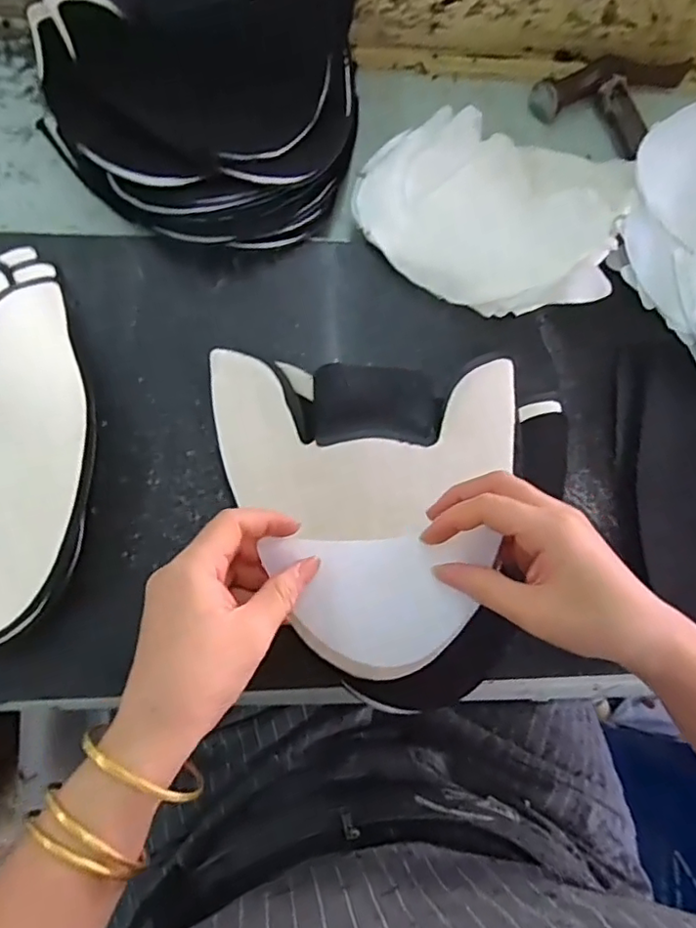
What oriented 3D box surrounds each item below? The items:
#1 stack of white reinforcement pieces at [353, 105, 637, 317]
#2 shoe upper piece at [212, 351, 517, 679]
[{"bbox_3d":[0.104,-0.193,0.420,0.185,0.032,0.172,21,75,0],"label":"stack of white reinforcement pieces"},{"bbox_3d":[0.012,0.022,0.356,0.191,0.026,0.191,2,72,-2],"label":"shoe upper piece"}]

